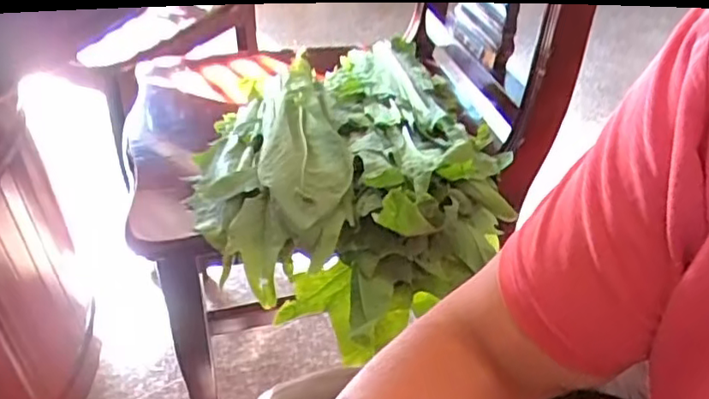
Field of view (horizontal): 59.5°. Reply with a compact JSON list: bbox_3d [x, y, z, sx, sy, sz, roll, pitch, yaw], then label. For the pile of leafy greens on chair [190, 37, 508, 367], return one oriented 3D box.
[{"bbox_3d":[-0.019,-0.032,0.633,0.283,0.142,0.300,-28,45,-31],"label":"pile of leafy greens on chair"}]

